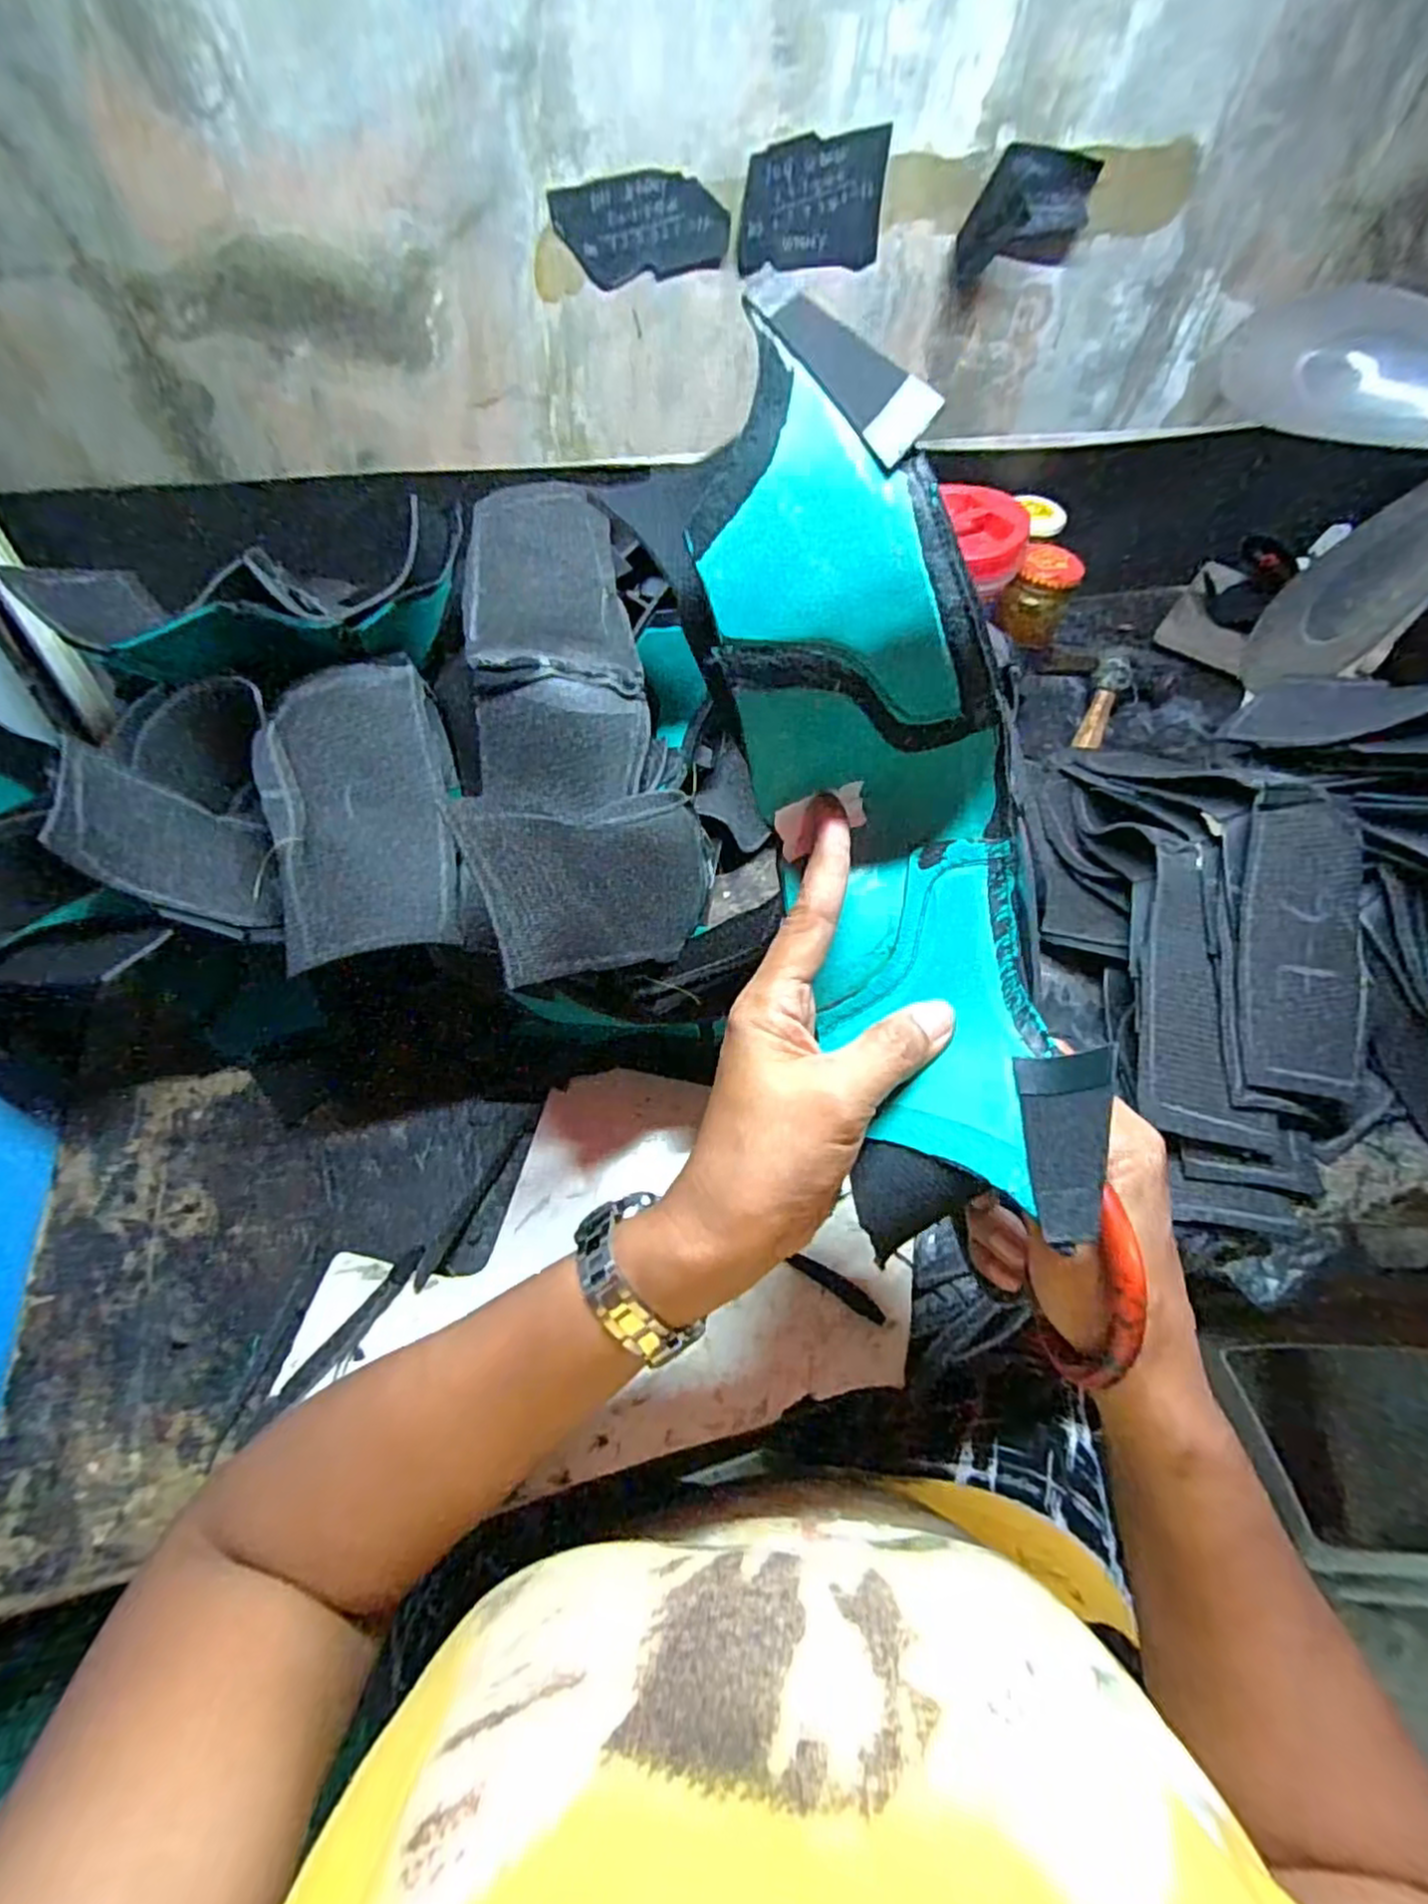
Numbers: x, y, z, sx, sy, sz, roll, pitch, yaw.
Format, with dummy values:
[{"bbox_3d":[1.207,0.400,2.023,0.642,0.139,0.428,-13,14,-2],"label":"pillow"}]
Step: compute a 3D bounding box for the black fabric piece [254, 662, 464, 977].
[{"bbox_3d":[-0.189,-0.080,0.380,0.088,0.035,0.174,-14,59,-12],"label":"black fabric piece"}]

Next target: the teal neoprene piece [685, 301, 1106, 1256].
[{"bbox_3d":[0.061,-0.049,0.231,0.100,0.097,0.271,-18,99,-14],"label":"teal neoprene piece"}]

